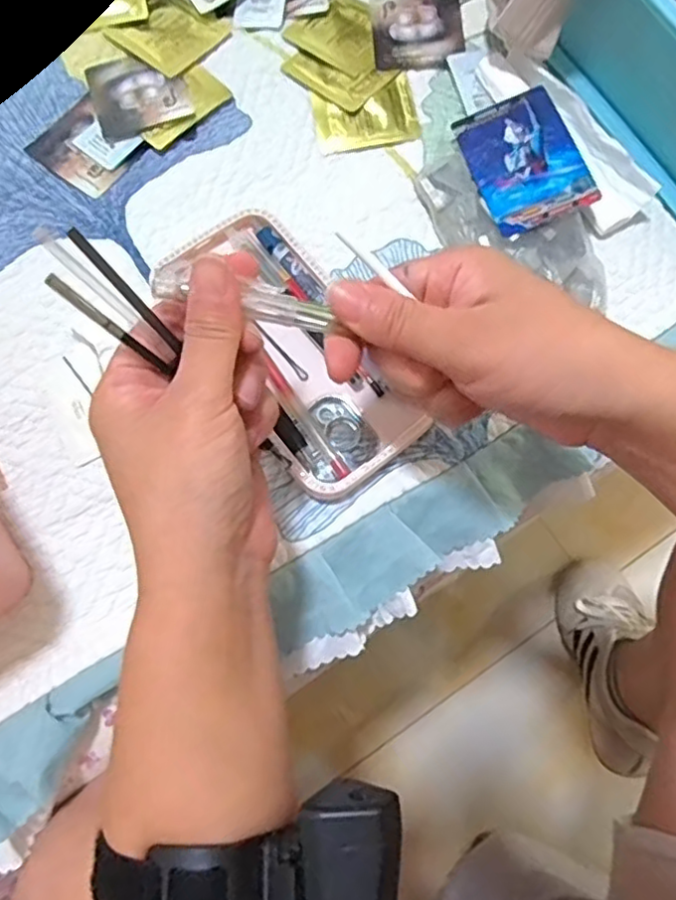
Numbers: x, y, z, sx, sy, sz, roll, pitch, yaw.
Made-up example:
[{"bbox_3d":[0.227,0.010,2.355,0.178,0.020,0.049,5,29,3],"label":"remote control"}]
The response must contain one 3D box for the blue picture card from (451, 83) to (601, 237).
[{"bbox_3d":[0.107,-0.172,0.382,0.058,0.008,0.088,-21,72,9],"label":"blue picture card"}]

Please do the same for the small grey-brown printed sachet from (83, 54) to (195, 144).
[{"bbox_3d":[-0.128,-0.230,0.420,0.058,0.005,0.063,-20,76,-6],"label":"small grey-brown printed sachet"}]

